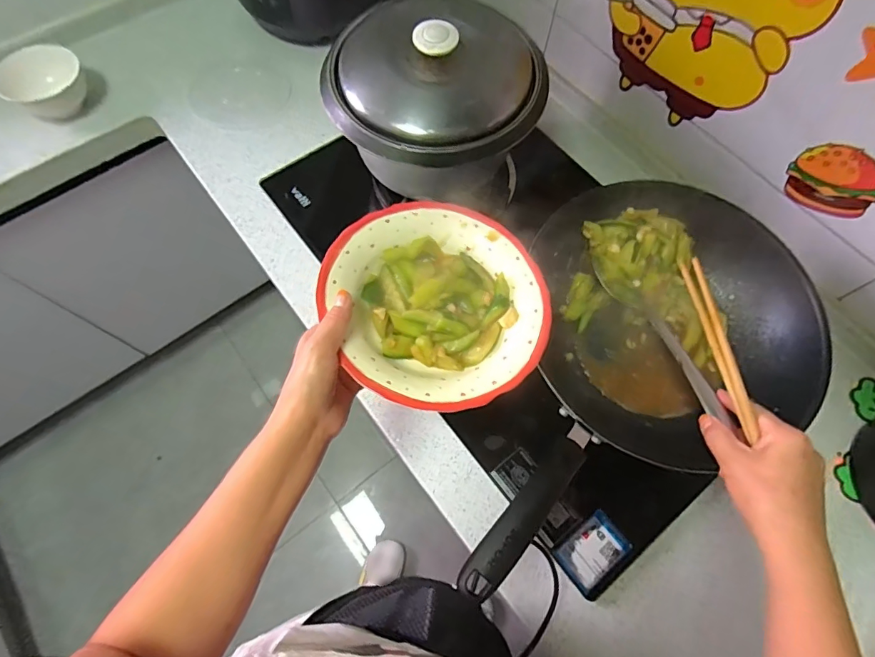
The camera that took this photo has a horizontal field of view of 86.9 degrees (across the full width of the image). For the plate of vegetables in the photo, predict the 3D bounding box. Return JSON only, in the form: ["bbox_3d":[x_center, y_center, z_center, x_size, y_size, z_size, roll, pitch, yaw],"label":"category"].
[{"bbox_3d":[0.001,-0.025,0.428,0.191,0.040,0.202,1,65,-3],"label":"plate of vegetables"}]

